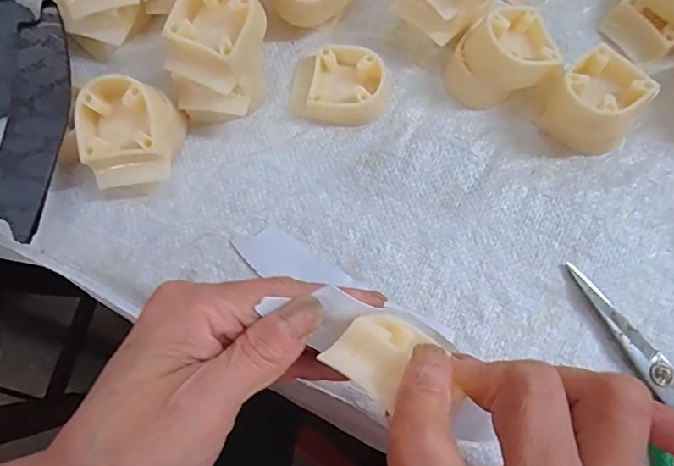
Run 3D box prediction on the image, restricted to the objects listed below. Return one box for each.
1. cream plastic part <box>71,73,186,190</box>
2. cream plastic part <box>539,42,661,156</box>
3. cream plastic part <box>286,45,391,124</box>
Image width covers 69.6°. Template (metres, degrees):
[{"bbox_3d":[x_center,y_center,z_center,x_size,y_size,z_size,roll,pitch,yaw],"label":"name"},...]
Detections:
[{"bbox_3d":[-0.124,-0.057,0.291,0.052,0.046,0.054,-7,75,-3],"label":"cream plastic part"},{"bbox_3d":[0.161,-0.081,0.306,0.051,0.040,0.057,-43,80,-11],"label":"cream plastic part"},{"bbox_3d":[0.002,-0.098,0.318,0.061,0.022,0.048,8,75,1],"label":"cream plastic part"}]

